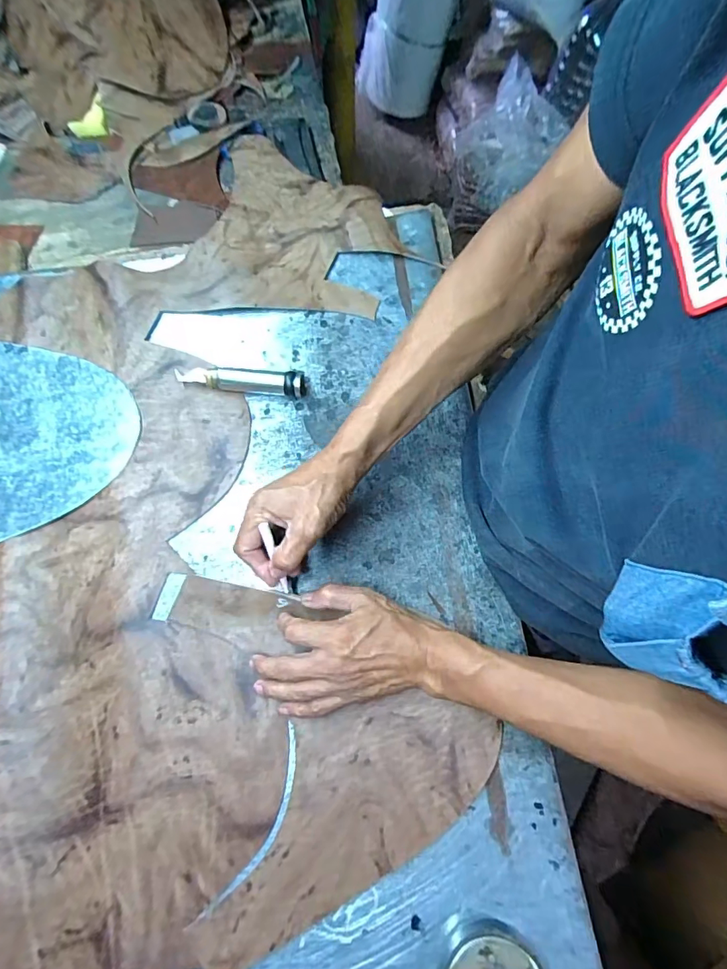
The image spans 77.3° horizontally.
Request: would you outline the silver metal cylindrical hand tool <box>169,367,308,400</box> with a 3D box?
[{"bbox_3d":[-0.137,-0.118,0.501,0.142,0.023,0.029,6,72,4],"label":"silver metal cylindrical hand tool"}]

